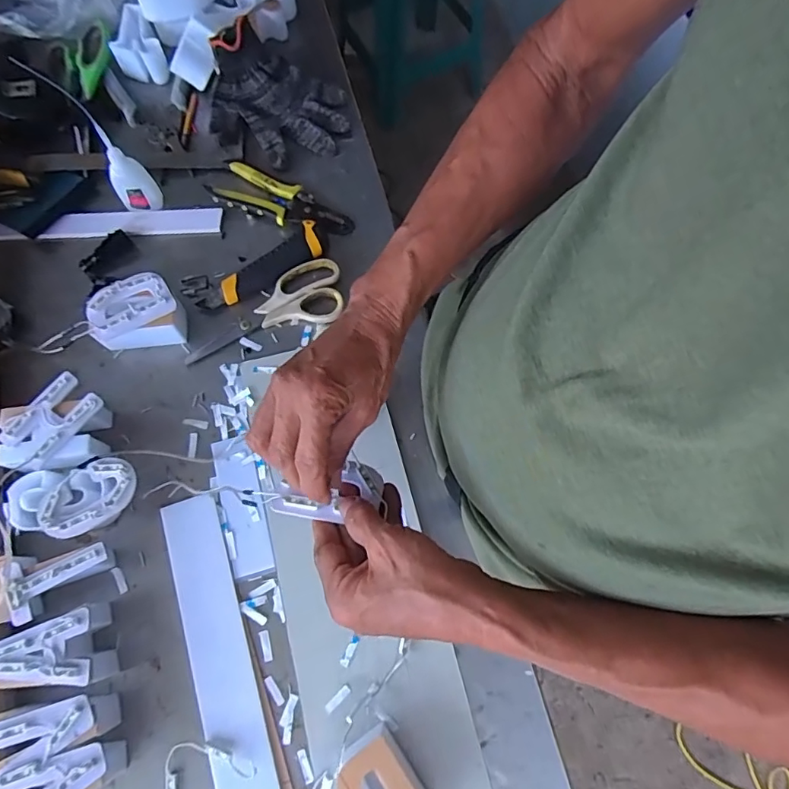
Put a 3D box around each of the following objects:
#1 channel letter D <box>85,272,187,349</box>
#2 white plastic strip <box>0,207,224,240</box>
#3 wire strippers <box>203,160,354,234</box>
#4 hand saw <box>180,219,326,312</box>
[{"bbox_3d":[-0.265,-0.084,0.532,0.086,0.051,0.059,-13,72,-5],"label":"channel letter D"},{"bbox_3d":[-0.340,-0.200,0.593,0.271,0.008,0.031,-4,85,-3],"label":"white plastic strip"},{"bbox_3d":[-0.132,-0.227,0.595,0.166,0.023,0.055,22,72,7],"label":"wire strippers"},{"bbox_3d":[-0.154,-0.143,0.569,0.166,0.015,0.050,-28,74,-10],"label":"hand saw"}]

